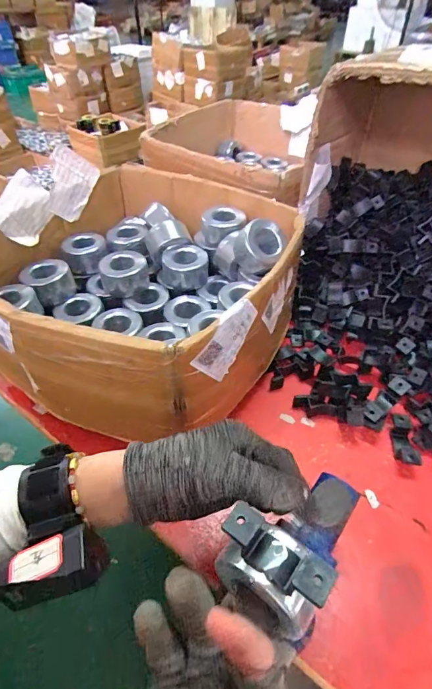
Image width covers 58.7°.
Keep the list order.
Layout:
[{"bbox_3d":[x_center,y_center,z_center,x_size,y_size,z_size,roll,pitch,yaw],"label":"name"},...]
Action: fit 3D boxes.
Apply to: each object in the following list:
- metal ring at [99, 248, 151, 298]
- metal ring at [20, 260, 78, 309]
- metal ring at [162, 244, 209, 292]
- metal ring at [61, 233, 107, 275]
[{"bbox_3d":[-0.126,-0.097,0.533,0.063,0.042,0.063,-12,46,-11],"label":"metal ring"},{"bbox_3d":[-0.221,-0.083,0.512,0.060,0.040,0.060,0,45,0],"label":"metal ring"},{"bbox_3d":[-0.042,-0.108,0.542,0.061,0.040,0.061,0,45,0],"label":"metal ring"},{"bbox_3d":[-0.189,-0.130,0.562,0.057,0.041,0.062,0,45,0],"label":"metal ring"}]

